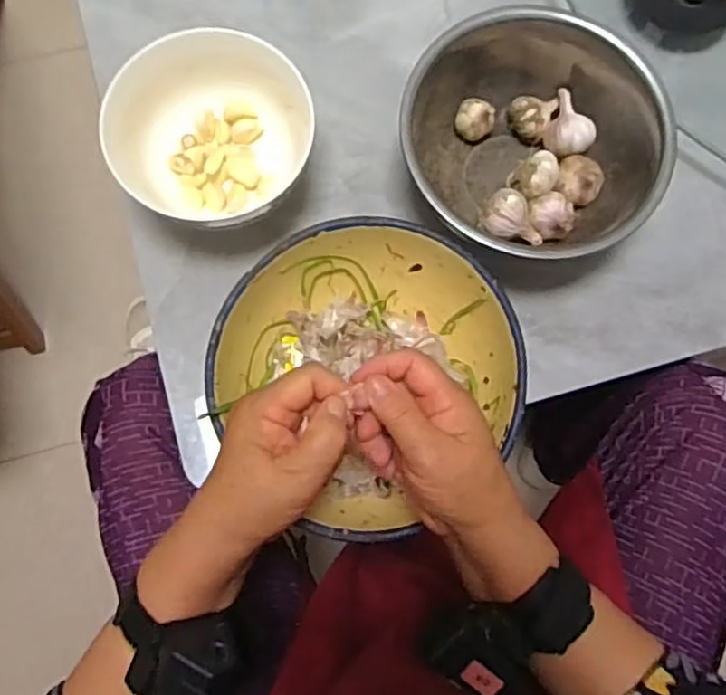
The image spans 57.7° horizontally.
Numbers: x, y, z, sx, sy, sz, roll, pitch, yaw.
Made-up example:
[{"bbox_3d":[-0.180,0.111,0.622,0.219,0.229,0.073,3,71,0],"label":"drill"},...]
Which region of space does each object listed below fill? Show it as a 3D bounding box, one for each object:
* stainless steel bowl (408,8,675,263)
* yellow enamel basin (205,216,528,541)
[{"bbox_3d":[0.113,-0.149,0.471,0.173,0.074,0.167,0,78,-2],"label":"stainless steel bowl"},{"bbox_3d":[0.003,0.013,0.434,0.178,0.072,0.181,0,78,-2],"label":"yellow enamel basin"}]

